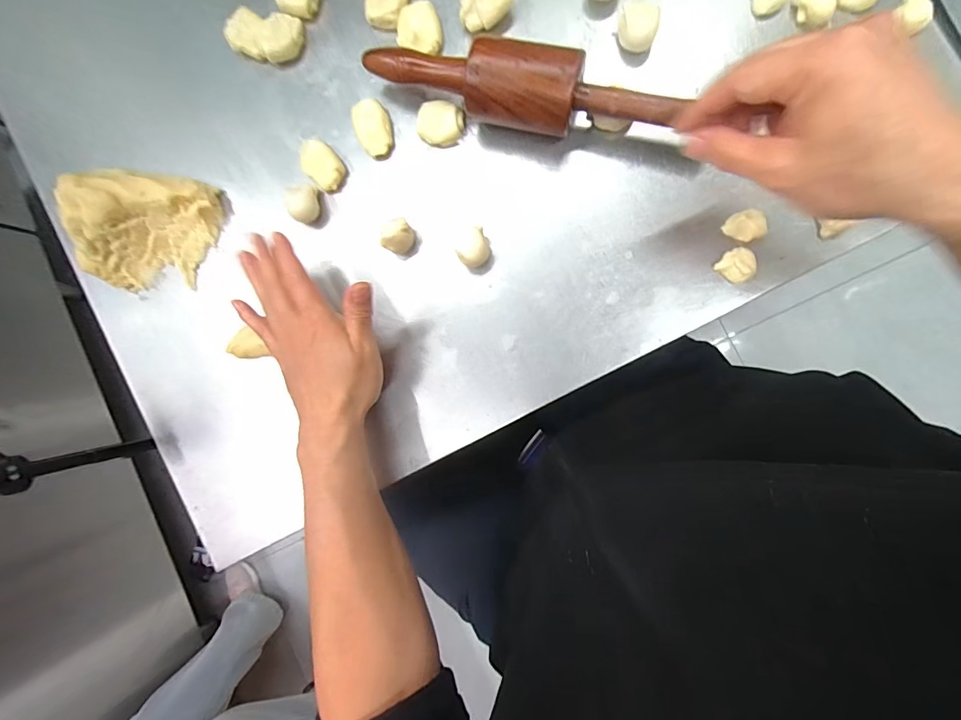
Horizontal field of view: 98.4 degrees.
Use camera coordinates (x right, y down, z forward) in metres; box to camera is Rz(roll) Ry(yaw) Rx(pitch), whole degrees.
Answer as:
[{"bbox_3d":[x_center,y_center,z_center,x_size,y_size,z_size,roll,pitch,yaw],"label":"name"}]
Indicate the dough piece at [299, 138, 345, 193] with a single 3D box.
[{"bbox_3d":[-0.155,-0.192,0.410,0.046,0.020,0.033,41,97,6],"label":"dough piece"}]

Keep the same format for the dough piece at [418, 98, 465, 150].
[{"bbox_3d":[-0.036,-0.221,0.394,0.043,0.033,0.033,1,92,10],"label":"dough piece"}]

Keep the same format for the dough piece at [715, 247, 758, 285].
[{"bbox_3d":[0.214,-0.079,0.343,0.027,0.011,0.026,-45,84,8],"label":"dough piece"}]

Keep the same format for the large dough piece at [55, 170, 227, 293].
[{"bbox_3d":[-0.343,-0.131,0.420,0.135,0.062,0.112,6,93,9],"label":"large dough piece"}]

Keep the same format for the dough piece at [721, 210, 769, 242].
[{"bbox_3d":[0.220,-0.110,0.340,0.030,0.014,0.021,35,97,7],"label":"dough piece"}]

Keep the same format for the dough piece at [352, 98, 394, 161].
[{"bbox_3d":[-0.101,-0.221,0.399,0.032,0.023,0.047,-19,88,10],"label":"dough piece"}]

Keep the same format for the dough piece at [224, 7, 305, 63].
[{"bbox_3d":[-0.213,-0.321,0.411,0.072,0.022,0.044,17,94,9],"label":"dough piece"}]

